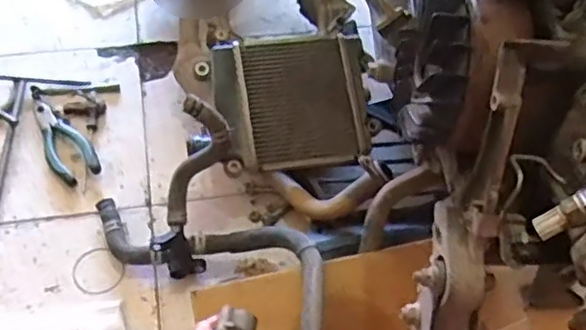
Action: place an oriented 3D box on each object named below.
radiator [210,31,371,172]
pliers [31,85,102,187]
[{"bbox_3d":[0.001,-0.088,0.780,0.188,0.031,0.181,-6,73,-14],"label":"radiator"},{"bbox_3d":[-0.317,-0.043,0.808,0.052,0.012,0.172,-31,61,-24],"label":"pliers"}]

